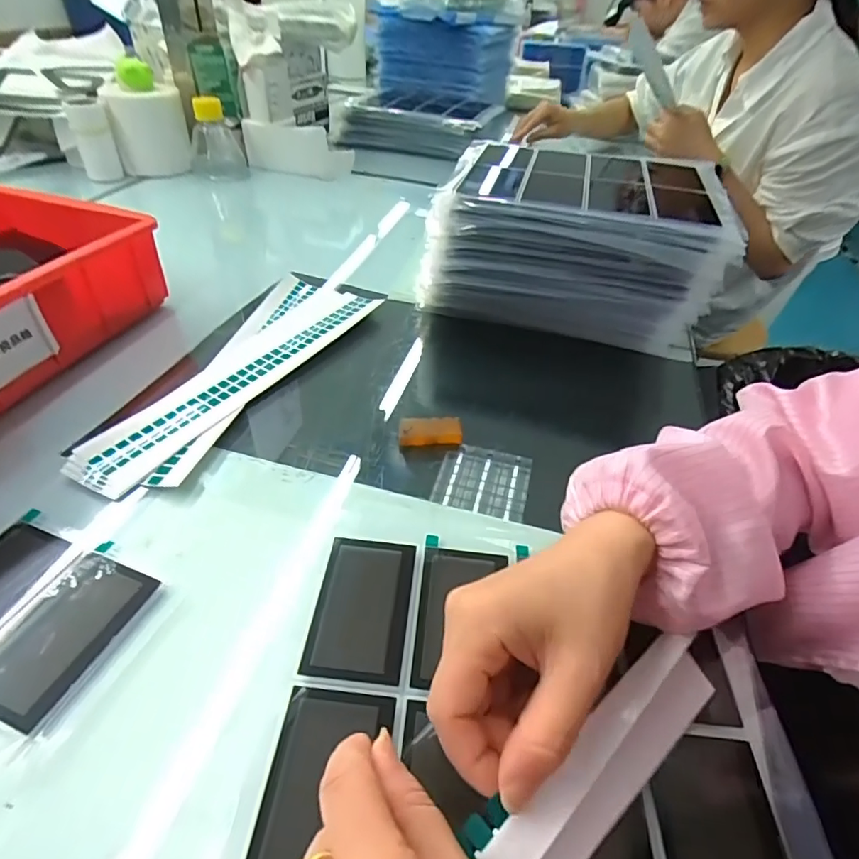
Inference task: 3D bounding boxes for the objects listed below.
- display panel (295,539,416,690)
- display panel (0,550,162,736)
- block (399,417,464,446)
[{"bbox_3d":[-0.038,0.099,0.292,0.052,0.004,0.084,6,42,1],"label":"display panel"},{"bbox_3d":[-0.194,0.106,0.272,0.052,0.004,0.085,16,43,12],"label":"display panel"},{"bbox_3d":[0.001,0.000,0.397,0.049,0.012,0.022,-3,42,-8],"label":"block"}]

